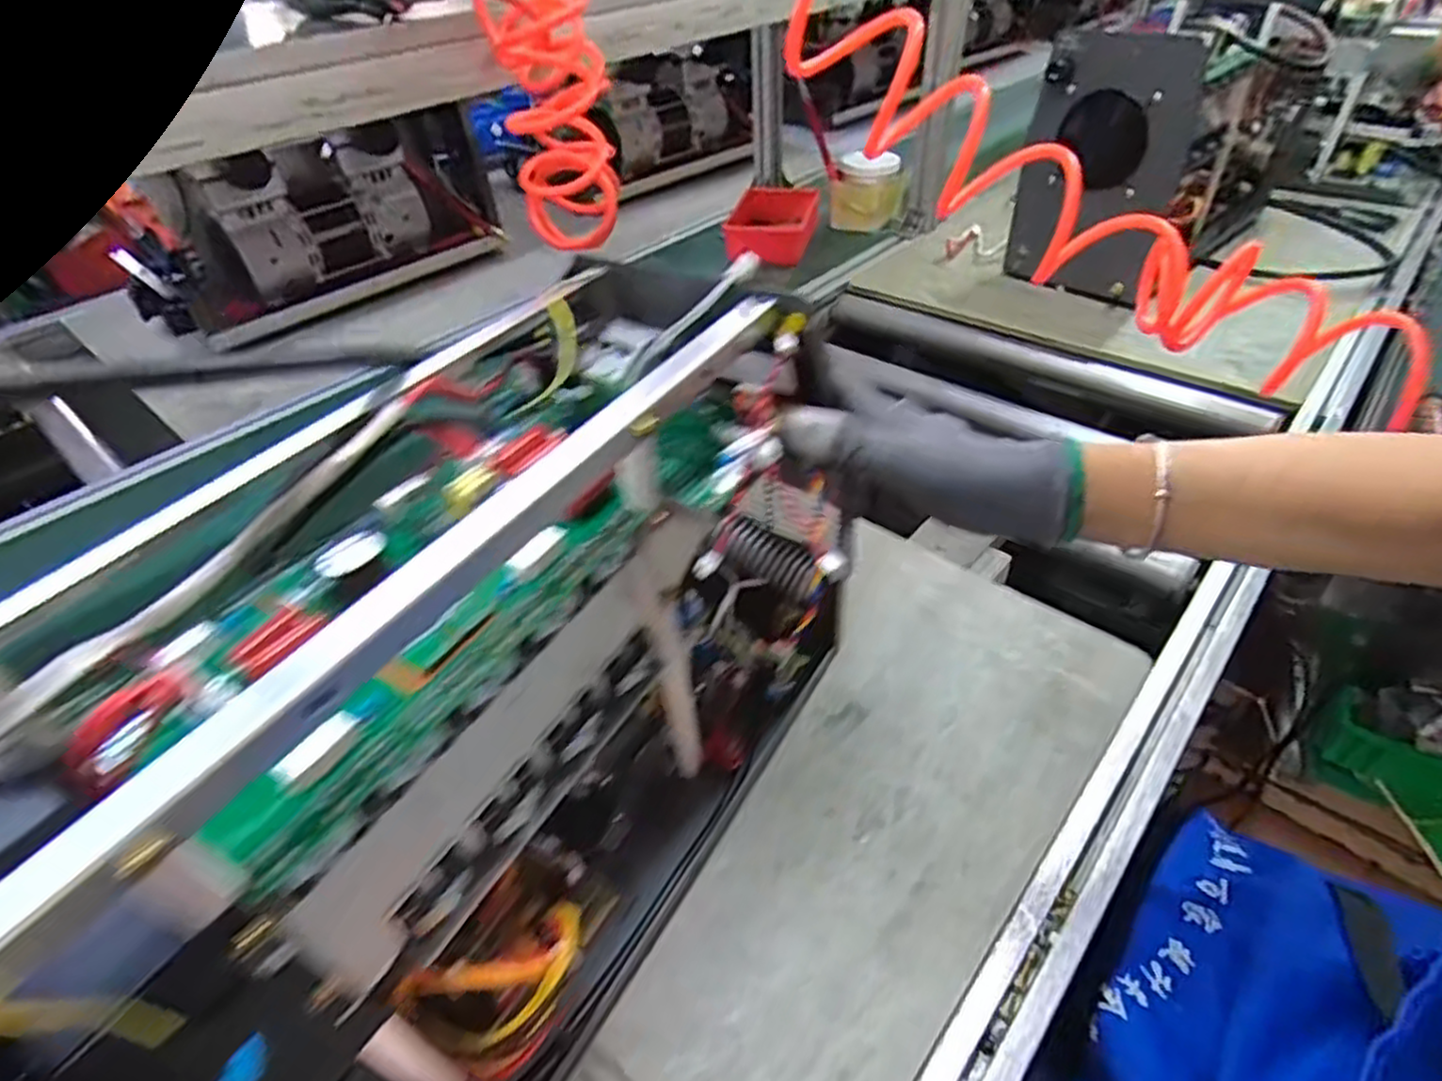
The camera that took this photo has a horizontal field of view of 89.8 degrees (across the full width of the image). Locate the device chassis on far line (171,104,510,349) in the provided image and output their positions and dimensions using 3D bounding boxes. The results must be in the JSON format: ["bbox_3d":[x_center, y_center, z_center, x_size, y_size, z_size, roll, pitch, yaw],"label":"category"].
[{"bbox_3d":[-0.590,-0.488,1.123,0.509,0.223,0.131,-31,50,-26],"label":"device chassis on far line"}]

